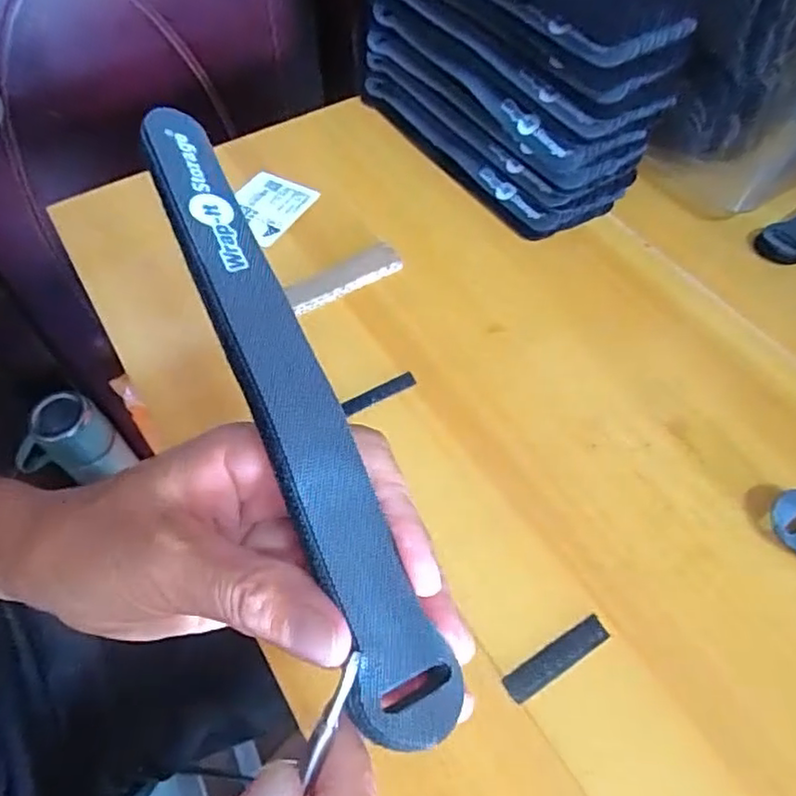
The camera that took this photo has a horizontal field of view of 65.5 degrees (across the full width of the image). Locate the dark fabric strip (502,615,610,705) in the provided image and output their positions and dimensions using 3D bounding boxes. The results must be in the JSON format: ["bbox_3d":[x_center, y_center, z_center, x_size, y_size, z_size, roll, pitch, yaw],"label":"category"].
[{"bbox_3d":[0.062,0.102,0.243,0.047,0.004,0.011,-29,60,-17],"label":"dark fabric strip"}]

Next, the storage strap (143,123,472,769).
[{"bbox_3d":[-0.034,-0.004,0.172,0.024,0.009,0.196,-21,75,-20],"label":"storage strap"}]

